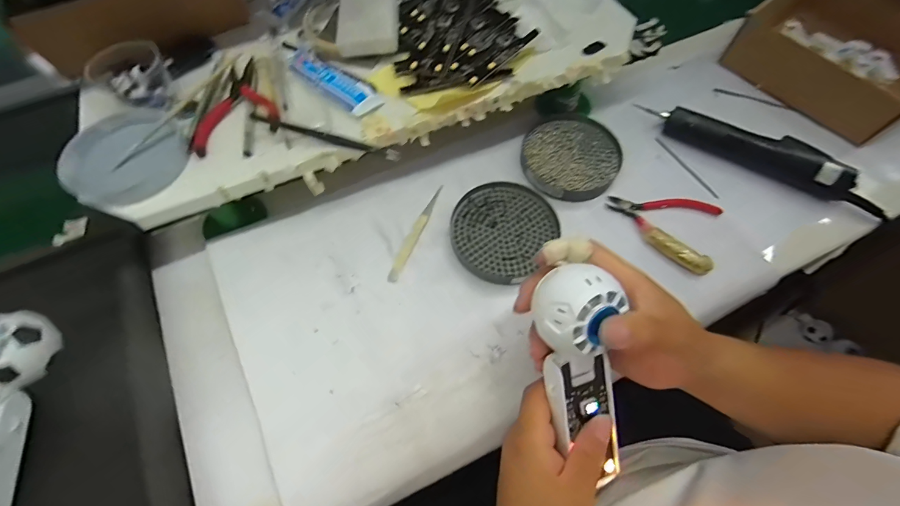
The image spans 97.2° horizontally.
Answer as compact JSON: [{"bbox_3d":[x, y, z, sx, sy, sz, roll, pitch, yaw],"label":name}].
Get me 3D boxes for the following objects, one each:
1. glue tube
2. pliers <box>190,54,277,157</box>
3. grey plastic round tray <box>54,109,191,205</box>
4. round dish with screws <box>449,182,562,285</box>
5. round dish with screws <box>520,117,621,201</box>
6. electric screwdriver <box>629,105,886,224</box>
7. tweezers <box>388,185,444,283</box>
[{"bbox_3d":[-0.115,-0.172,0.396,0.106,0.014,0.034,36,69,17],"label":"glue tube"},{"bbox_3d":[-0.211,-0.154,0.392,0.080,0.016,0.117,-13,64,-6],"label":"pliers"},{"bbox_3d":[-0.301,-0.091,0.367,0.106,0.014,0.101,-1,64,1],"label":"grey plastic round tray"},{"bbox_3d":[0.054,-0.025,0.426,0.103,0.010,0.115,33,68,16],"label":"round dish with screws"},{"bbox_3d":[0.142,-0.114,0.467,0.112,0.011,0.109,-41,70,-18],"label":"round dish with screws"},{"bbox_3d":[0.367,-0.119,0.467,0.270,0.036,0.034,27,67,13],"label":"electric screwdriver"},{"bbox_3d":[-0.037,-0.024,0.431,0.013,0.004,0.126,21,65,11],"label":"tweezers"}]

